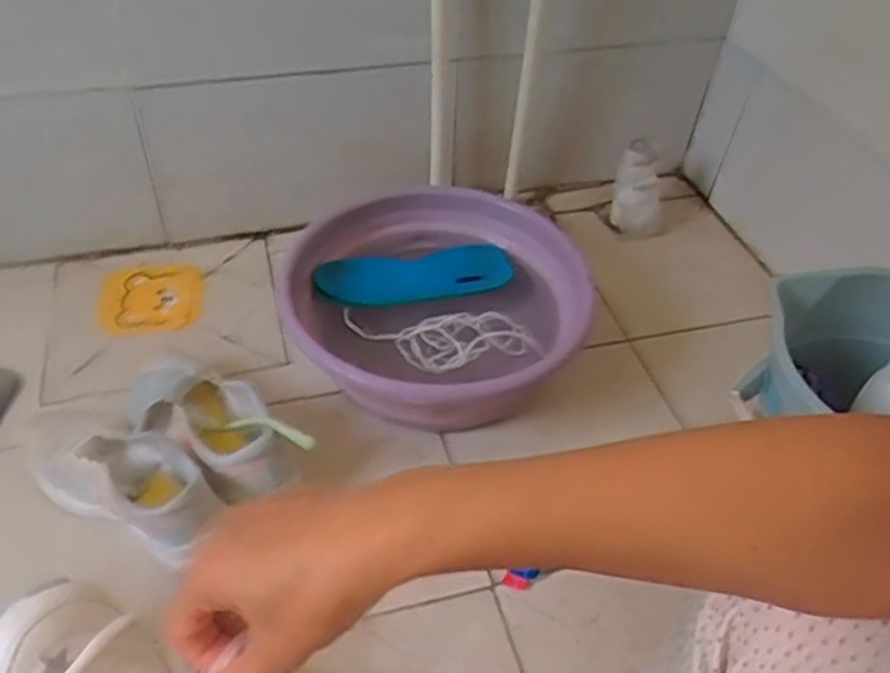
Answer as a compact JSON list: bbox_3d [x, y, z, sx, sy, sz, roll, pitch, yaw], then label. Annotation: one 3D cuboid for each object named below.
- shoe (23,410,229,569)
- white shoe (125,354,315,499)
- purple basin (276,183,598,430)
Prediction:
[{"bbox_3d":[-0.336,0.147,0.790,0.255,0.088,0.090,22,48,15],"label":"shoe"},{"bbox_3d":[-0.255,0.099,0.834,0.258,0.106,0.098,31,51,24],"label":"white shoe"},{"bbox_3d":[-0.024,-0.038,0.962,0.355,0.131,0.356,3,46,-3],"label":"purple basin"}]

